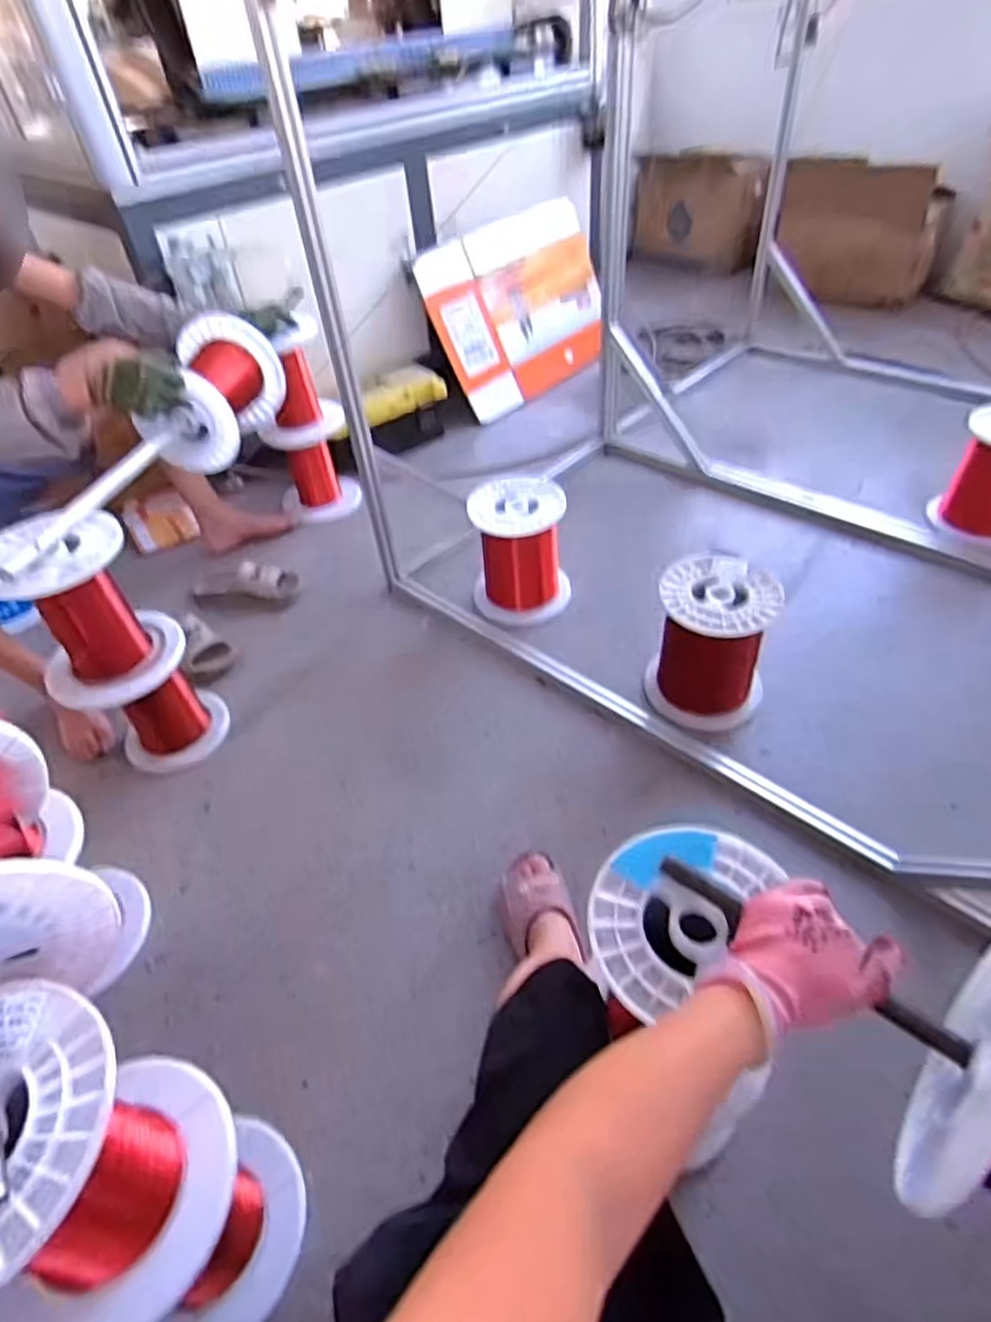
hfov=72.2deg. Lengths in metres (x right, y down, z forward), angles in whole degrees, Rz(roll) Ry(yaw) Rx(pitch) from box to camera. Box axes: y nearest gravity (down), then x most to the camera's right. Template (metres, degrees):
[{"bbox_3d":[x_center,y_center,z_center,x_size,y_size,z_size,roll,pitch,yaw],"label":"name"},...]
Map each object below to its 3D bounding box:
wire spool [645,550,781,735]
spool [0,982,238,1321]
[{"bbox_3d":[0.381,-0.030,1.203,0.200,0.224,0.203,11,48,17],"label":"wire spool"},{"bbox_3d":[-0.355,0.406,0.543,0.217,0.233,0.204,-3,45,3],"label":"spool"}]

